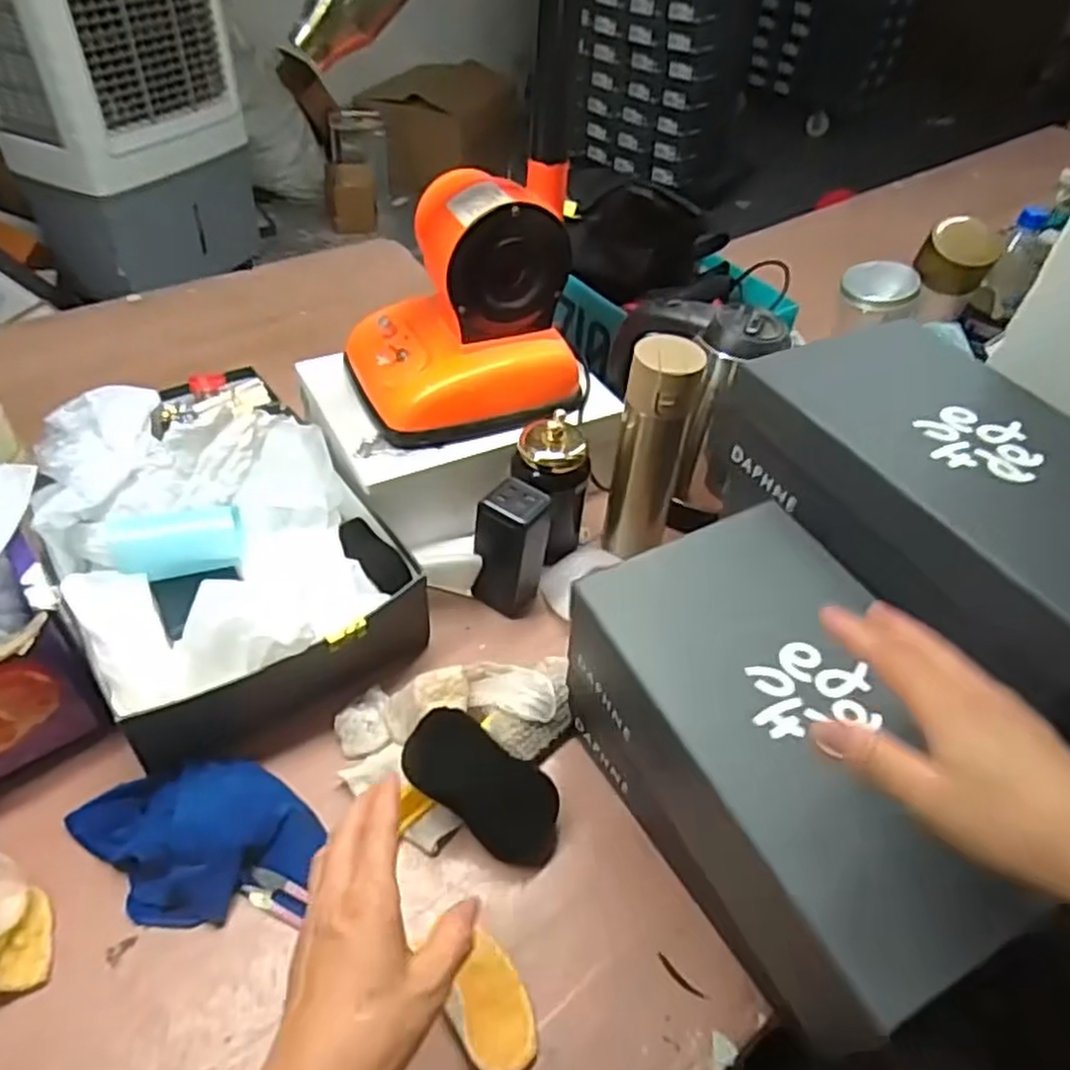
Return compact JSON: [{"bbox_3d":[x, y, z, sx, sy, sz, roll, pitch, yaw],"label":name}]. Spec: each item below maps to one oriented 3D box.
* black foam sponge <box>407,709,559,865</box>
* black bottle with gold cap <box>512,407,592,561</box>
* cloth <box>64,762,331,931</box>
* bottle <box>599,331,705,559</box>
[{"bbox_3d":[-0.038,0.192,0.573,0.137,0.010,0.067,42,79,-1],"label":"black foam sponge"},{"bbox_3d":[0.017,-0.048,0.736,0.063,0.148,0.061,3,45,-3],"label":"black bottle with gold cap"},{"bbox_3d":[-0.250,0.219,0.543,0.172,0.036,0.112,-6,46,-11],"label":"cloth"},{"bbox_3d":[0.110,-0.075,0.727,0.063,0.232,0.054,11,46,6],"label":"bottle"}]

